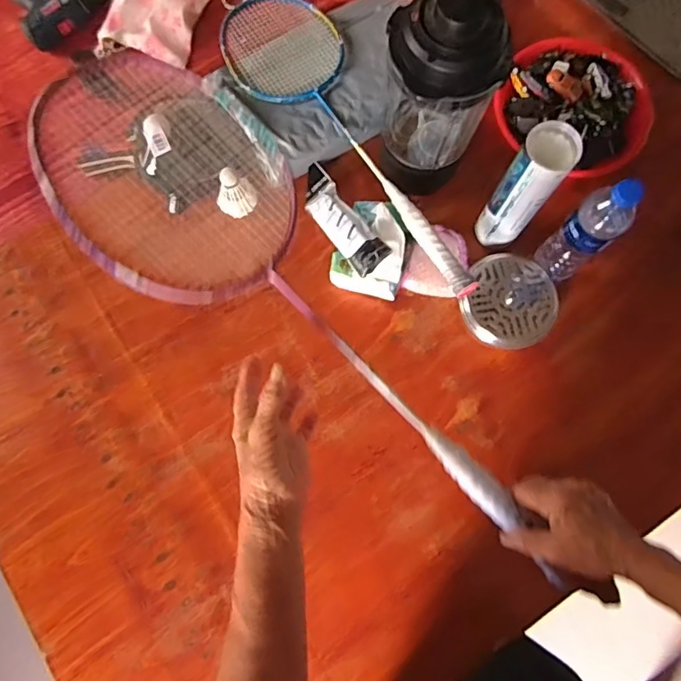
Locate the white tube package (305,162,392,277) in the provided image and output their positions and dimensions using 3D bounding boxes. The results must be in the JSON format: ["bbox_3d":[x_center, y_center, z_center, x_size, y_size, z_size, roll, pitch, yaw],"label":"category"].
[{"bbox_3d":[0.000,-0.182,0.749,0.056,0.046,0.235,-26,52,-5],"label":"white tube package"}]

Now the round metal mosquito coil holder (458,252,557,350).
[{"bbox_3d":[0.253,-0.059,0.756,0.138,0.036,0.143,0,78,0],"label":"round metal mosquito coil holder"}]

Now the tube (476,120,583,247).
[{"bbox_3d":[0.249,-0.203,0.686,0.063,0.212,0.067,0,78,0],"label":"tube"}]

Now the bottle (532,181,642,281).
[{"bbox_3d":[0.329,-0.144,0.674,0.057,0.216,0.070,-36,80,-7],"label":"bottle"}]

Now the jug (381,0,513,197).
[{"bbox_3d":[0.134,-0.354,0.669,0.144,0.237,0.164,-7,78,-1],"label":"jug"}]

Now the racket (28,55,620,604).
[{"bbox_3d":[0.006,0.014,0.464,0.198,0.047,0.677,-45,96,-8],"label":"racket"}]

